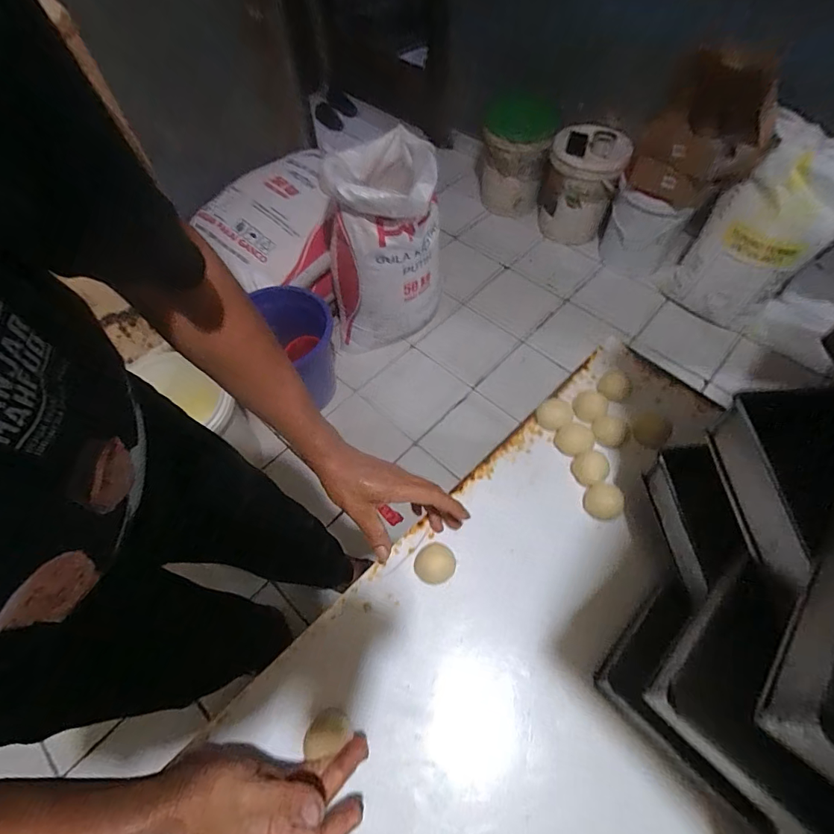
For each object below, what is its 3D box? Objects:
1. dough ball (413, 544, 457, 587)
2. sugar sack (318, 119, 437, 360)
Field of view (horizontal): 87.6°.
[{"bbox_3d":[0.021,0.169,0.500,0.044,0.029,0.041,0,59,1],"label":"dough ball"},{"bbox_3d":[-0.101,-0.552,1.497,0.353,0.674,0.389,-5,59,-2],"label":"sugar sack"}]

